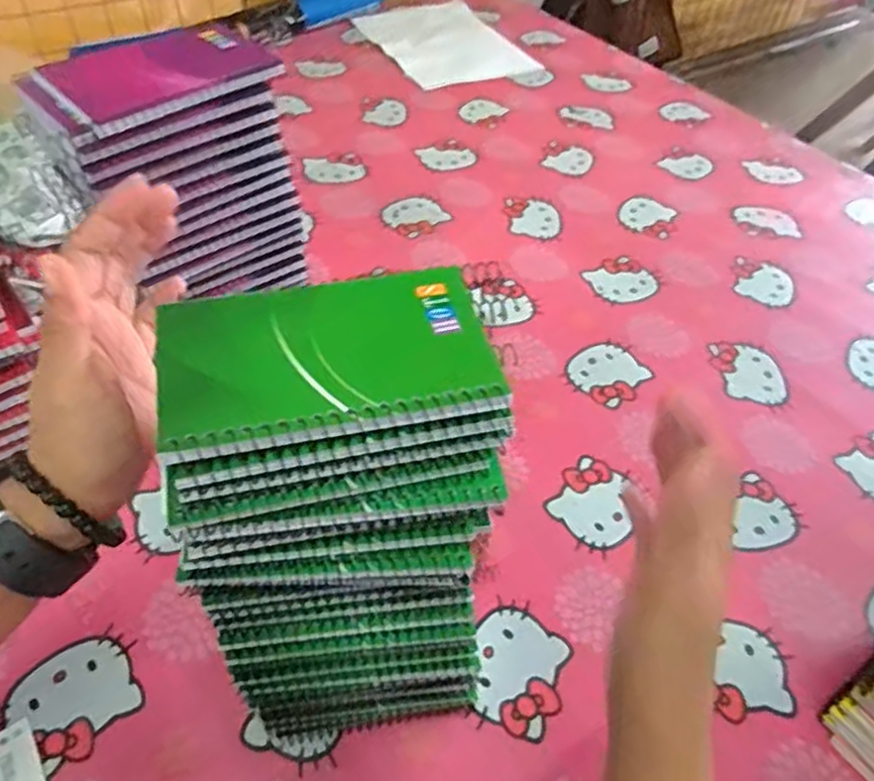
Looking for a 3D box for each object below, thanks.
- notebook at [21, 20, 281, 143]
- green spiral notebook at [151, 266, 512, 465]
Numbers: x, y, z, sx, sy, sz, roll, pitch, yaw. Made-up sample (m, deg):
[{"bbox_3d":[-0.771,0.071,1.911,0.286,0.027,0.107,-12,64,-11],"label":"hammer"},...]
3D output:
[{"bbox_3d":[-0.184,-0.204,0.446,0.143,0.015,0.093,-31,57,-28],"label":"notebook"},{"bbox_3d":[-0.043,-0.016,0.279,0.127,0.010,0.076,-9,50,-13],"label":"green spiral notebook"}]

